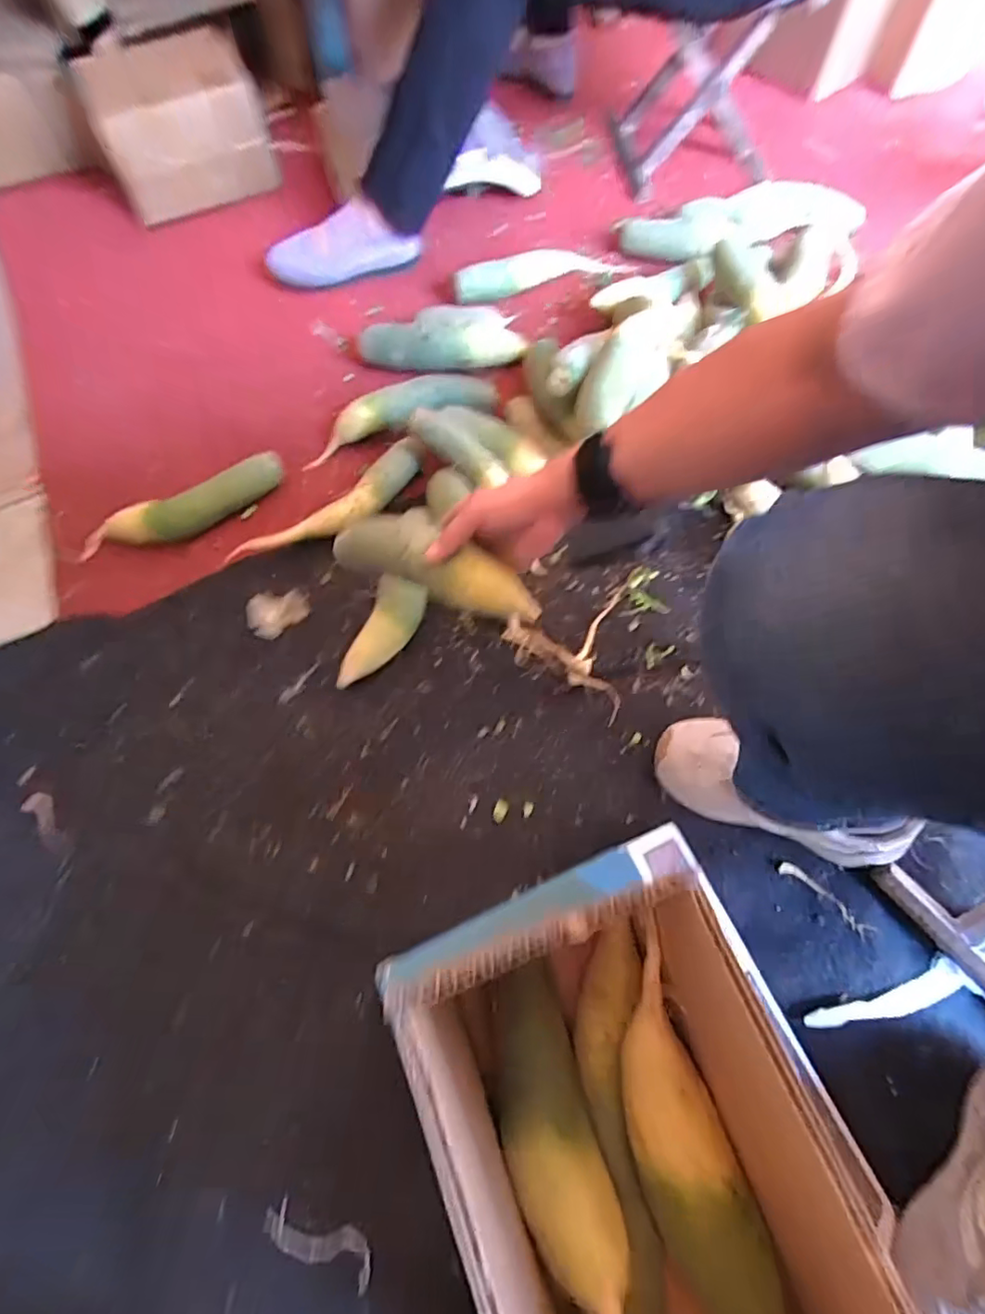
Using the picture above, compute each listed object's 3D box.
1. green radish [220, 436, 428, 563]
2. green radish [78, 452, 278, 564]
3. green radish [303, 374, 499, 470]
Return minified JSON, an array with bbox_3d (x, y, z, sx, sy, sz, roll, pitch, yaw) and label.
[{"bbox_3d":[-0.202,-0.185,0.723,0.278,0.040,0.055,-35,70,-12],"label":"green radish"},{"bbox_3d":[-0.402,-0.189,0.736,0.277,0.057,0.041,-25,33,-7],"label":"green radish"},{"bbox_3d":[-0.129,-0.343,0.784,0.284,0.049,0.060,-21,67,-7],"label":"green radish"}]

